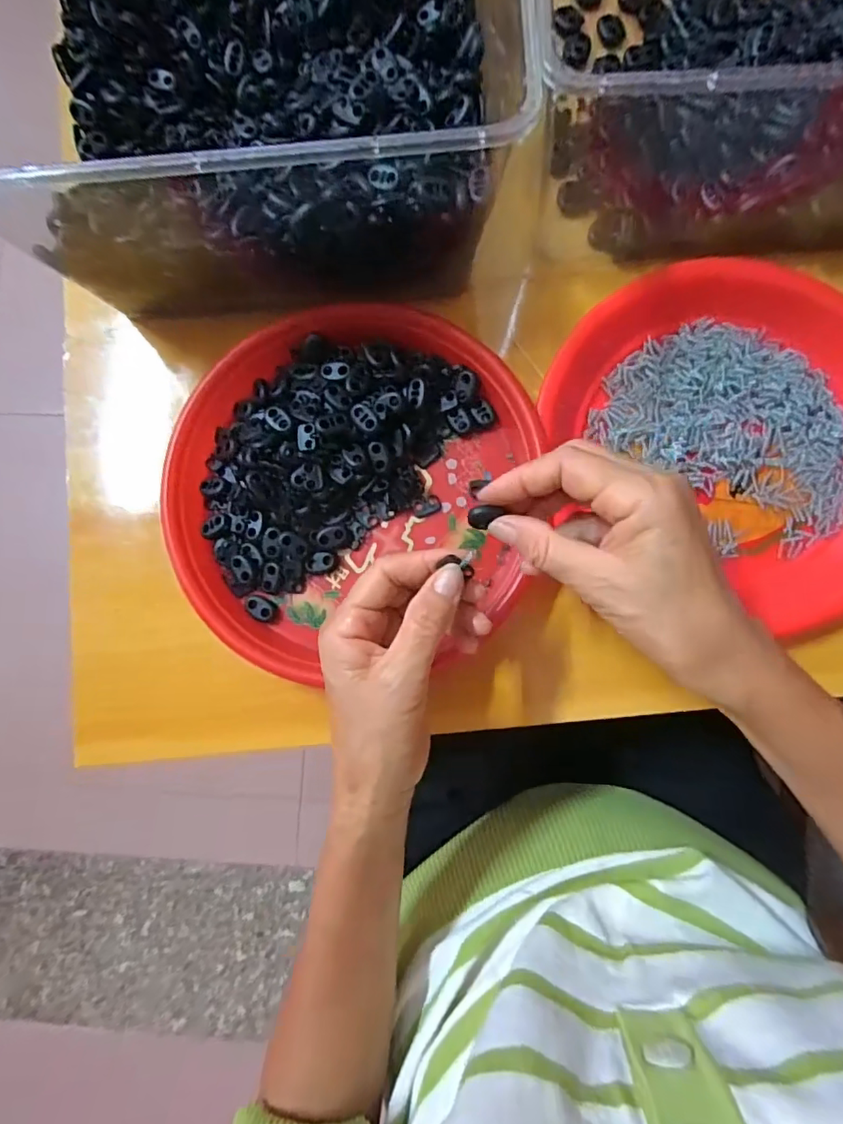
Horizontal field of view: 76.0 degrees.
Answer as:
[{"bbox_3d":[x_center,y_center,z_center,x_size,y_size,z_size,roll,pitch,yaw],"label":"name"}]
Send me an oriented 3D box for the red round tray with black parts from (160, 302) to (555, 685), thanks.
[{"bbox_3d":[-0.044,-0.048,0.349,0.231,0.037,0.246,3,84,3],"label":"red round tray with black parts"}]

